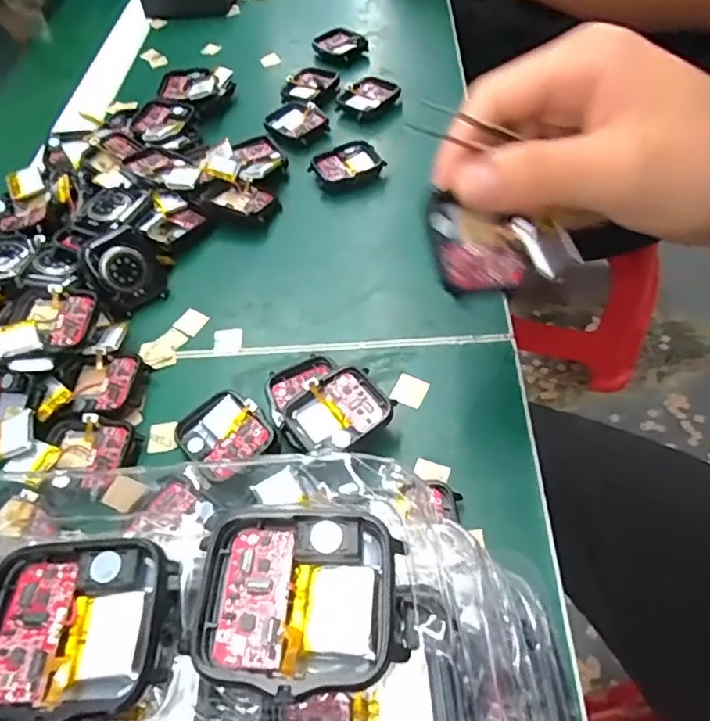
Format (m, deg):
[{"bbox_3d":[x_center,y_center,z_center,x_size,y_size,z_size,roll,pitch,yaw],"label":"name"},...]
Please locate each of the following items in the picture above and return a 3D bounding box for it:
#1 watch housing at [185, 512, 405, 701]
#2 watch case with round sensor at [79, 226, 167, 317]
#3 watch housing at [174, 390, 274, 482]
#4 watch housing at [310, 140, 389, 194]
[{"bbox_3d":[-0.013,0.054,0.127,0.045,0.009,0.037,-1,53,5],"label":"watch housing"},{"bbox_3d":[-0.131,-0.054,0.325,0.044,0.045,0.019,-31,23,-22],"label":"watch case with round sensor"},{"bbox_3d":[-0.061,0.036,0.263,0.036,0.013,0.040,-38,58,-19],"label":"watch housing"},{"bbox_3d":[-0.006,-0.131,0.381,0.046,0.015,0.036,-25,54,-10],"label":"watch housing"}]

